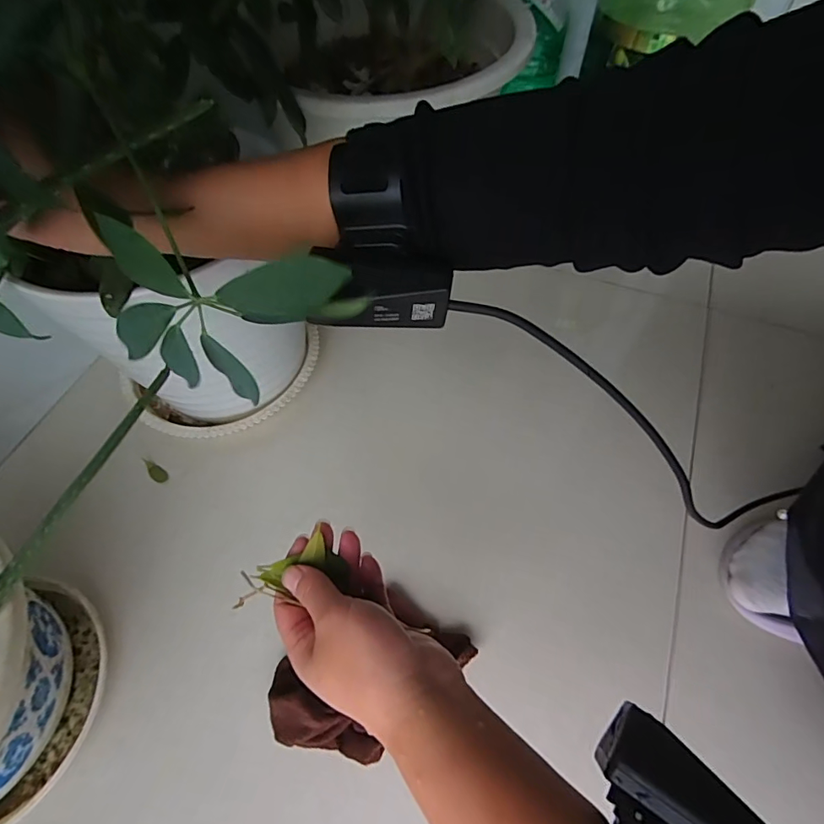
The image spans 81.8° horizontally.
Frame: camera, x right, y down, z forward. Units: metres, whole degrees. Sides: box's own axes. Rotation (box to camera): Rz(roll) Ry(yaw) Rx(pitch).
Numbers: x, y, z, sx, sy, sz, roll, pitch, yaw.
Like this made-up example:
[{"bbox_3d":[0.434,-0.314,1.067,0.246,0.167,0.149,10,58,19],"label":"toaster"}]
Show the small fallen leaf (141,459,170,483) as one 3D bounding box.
[{"bbox_3d":[-0.257,0.058,0.474,0.033,0.004,0.013,42,67,9],"label":"small fallen leaf"}]

